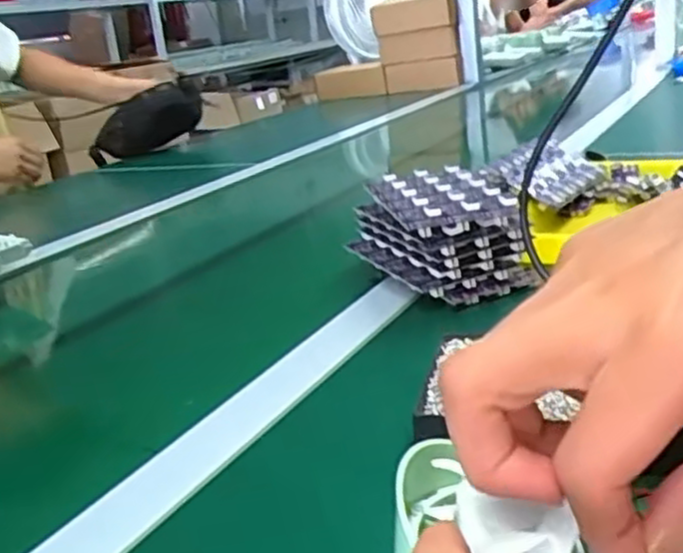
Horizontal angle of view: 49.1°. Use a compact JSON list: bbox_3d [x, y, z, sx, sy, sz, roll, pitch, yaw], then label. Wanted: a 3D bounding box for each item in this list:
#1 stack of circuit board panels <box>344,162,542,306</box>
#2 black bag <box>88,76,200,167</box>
[{"bbox_3d":[0.070,-0.034,0.561,0.094,0.070,0.148,-14,20,-18],"label":"stack of circuit board panels"},{"bbox_3d":[-0.389,-0.298,1.471,0.234,0.105,0.107,-29,17,8],"label":"black bag"}]

